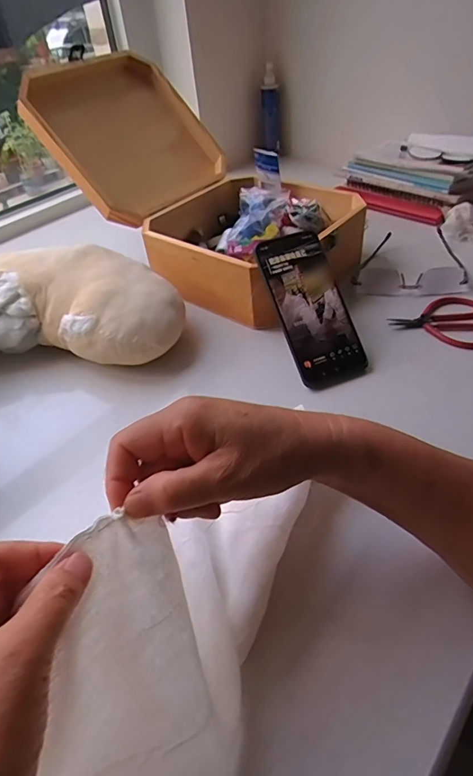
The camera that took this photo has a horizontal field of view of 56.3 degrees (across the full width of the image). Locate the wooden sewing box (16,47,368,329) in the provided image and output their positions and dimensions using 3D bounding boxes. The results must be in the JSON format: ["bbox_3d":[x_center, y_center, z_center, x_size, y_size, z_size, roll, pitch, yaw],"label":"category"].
[{"bbox_3d":[-0.054,-0.295,0.615,0.422,0.219,0.249,28,53,31],"label":"wooden sewing box"}]

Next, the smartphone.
[{"bbox_3d":[0.080,-0.085,0.471,0.077,0.011,0.167,-20,85,-14],"label":"smartphone"}]

